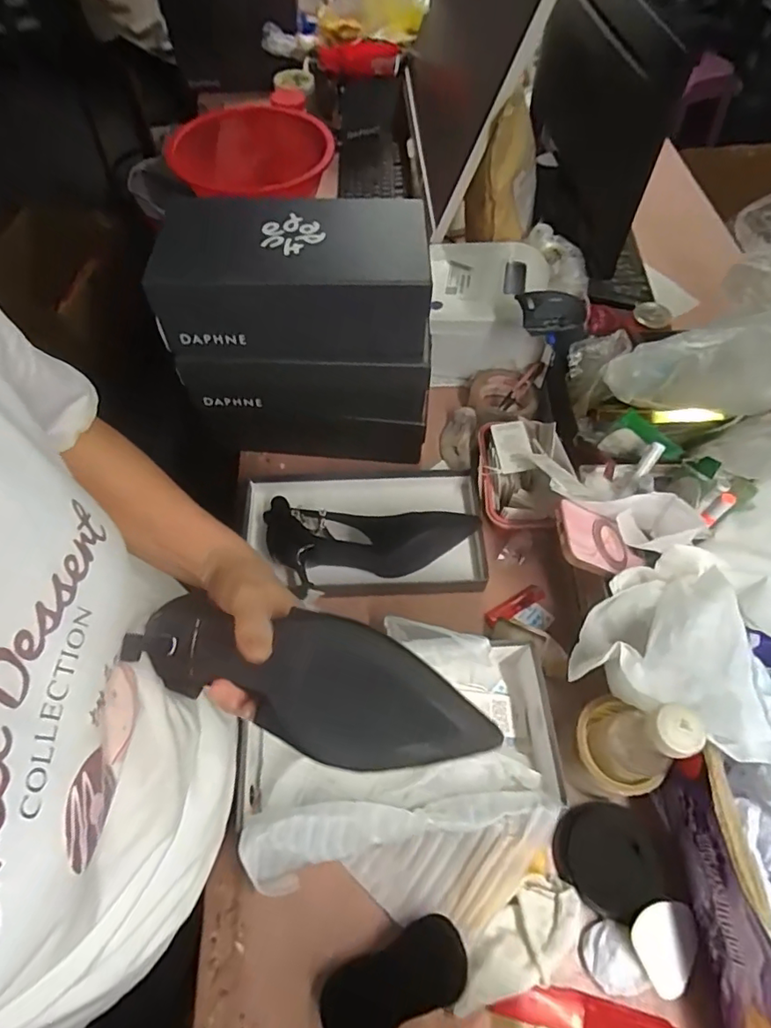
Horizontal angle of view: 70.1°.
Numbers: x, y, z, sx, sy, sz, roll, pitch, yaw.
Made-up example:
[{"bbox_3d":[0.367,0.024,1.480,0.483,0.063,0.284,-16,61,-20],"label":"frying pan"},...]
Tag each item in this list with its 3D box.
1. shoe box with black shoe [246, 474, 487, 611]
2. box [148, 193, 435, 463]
[{"bbox_3d":[-0.022,0.024,0.712,0.284,0.088,0.167,-1,59,-1],"label":"shoe box with black shoe"},{"bbox_3d":[-0.095,-0.225,0.699,0.293,0.267,0.160,2,59,1],"label":"box"}]

